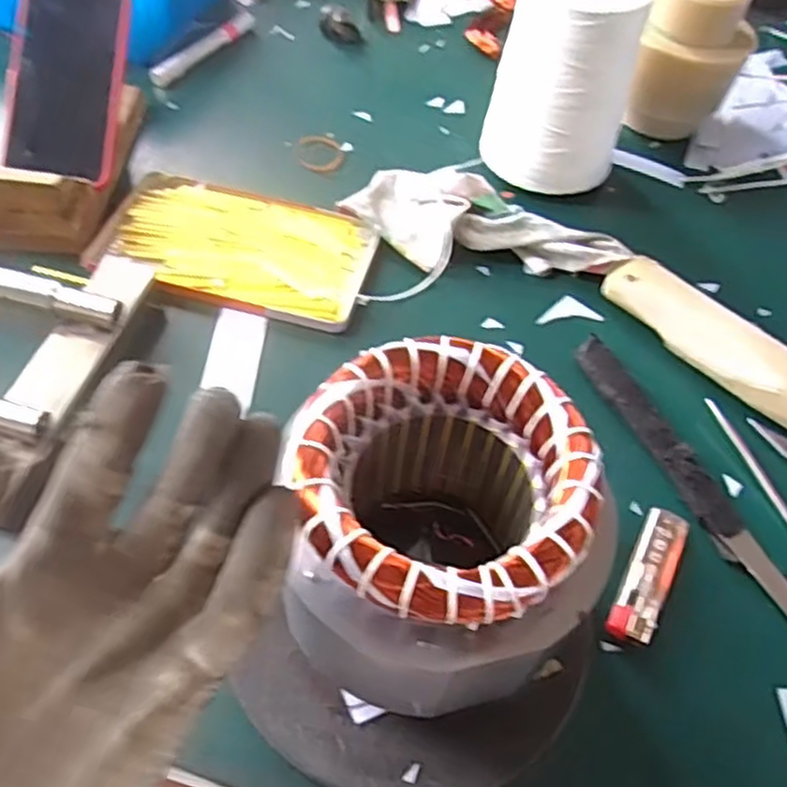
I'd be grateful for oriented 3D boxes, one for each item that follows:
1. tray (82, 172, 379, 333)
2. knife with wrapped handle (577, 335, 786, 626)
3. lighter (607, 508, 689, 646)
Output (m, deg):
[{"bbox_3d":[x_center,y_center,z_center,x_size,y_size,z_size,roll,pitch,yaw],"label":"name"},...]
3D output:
[{"bbox_3d":[-0.119,-0.113,0.558,0.202,0.016,0.124,13,54,4],"label":"tray"},{"bbox_3d":[0.191,0.057,0.459,0.024,0.012,0.241,-20,58,-18],"label":"knife with wrapped handle"},{"bbox_3d":[0.151,0.104,0.423,0.026,0.007,0.089,26,56,13],"label":"lighter"}]

